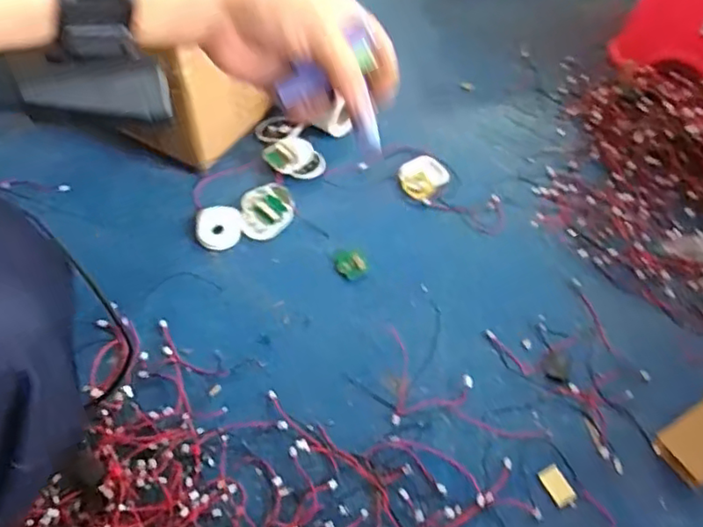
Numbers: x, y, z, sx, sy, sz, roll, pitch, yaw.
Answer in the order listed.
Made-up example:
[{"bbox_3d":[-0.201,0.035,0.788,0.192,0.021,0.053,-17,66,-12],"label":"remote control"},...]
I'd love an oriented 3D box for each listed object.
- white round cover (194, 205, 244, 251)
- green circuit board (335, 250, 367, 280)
[{"bbox_3d":[-0.158,-0.047,0.713,0.056,0.008,0.062,-20,57,-15],"label":"white round cover"},{"bbox_3d":[-0.001,0.000,0.683,0.032,0.008,0.039,-22,58,-16],"label":"green circuit board"}]

